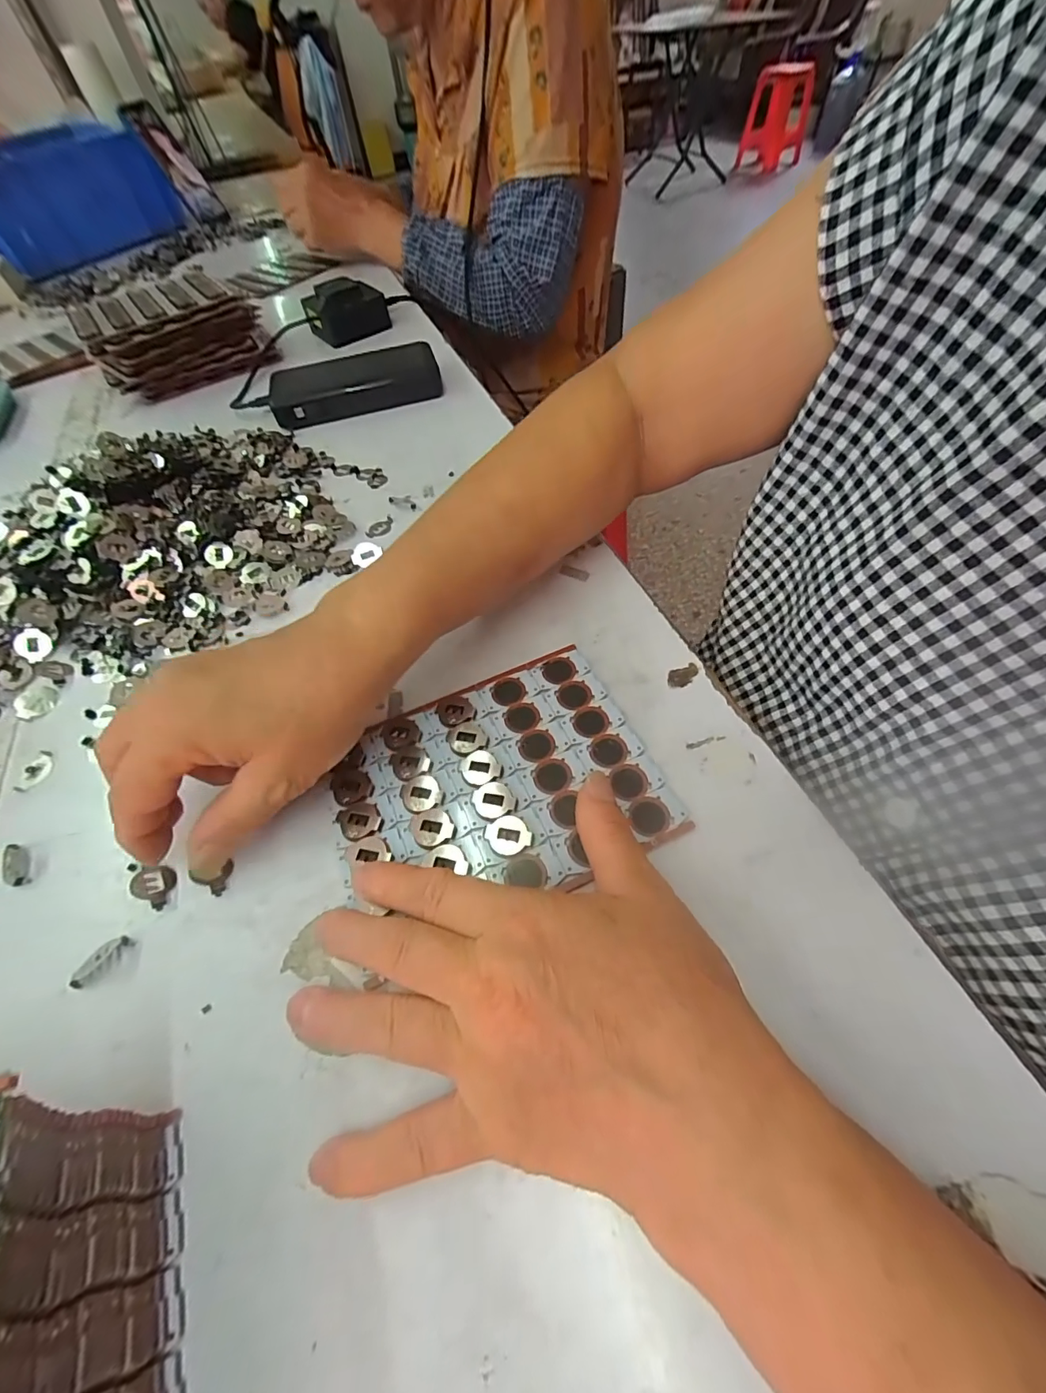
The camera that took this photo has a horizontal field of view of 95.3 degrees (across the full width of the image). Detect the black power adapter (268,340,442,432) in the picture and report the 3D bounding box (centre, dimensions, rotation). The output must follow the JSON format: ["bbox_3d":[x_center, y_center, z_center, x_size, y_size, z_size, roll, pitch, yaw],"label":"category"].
[{"bbox_3d":[-0.158,-0.299,0.454,0.154,0.022,0.072,-17,57,-7],"label":"black power adapter"}]

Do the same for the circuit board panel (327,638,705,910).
[{"bbox_3d":[-0.015,0.041,0.228,0.146,0.005,0.112,-22,58,-10],"label":"circuit board panel"}]

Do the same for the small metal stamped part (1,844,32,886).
[{"bbox_3d":[-0.239,0.080,0.224,0.009,0.005,0.022,-32,60,-16],"label":"small metal stamped part"}]

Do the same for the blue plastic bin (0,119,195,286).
[{"bbox_3d":[-0.723,-0.771,0.741,0.193,0.137,0.295,29,63,21],"label":"blue plastic bin"}]

